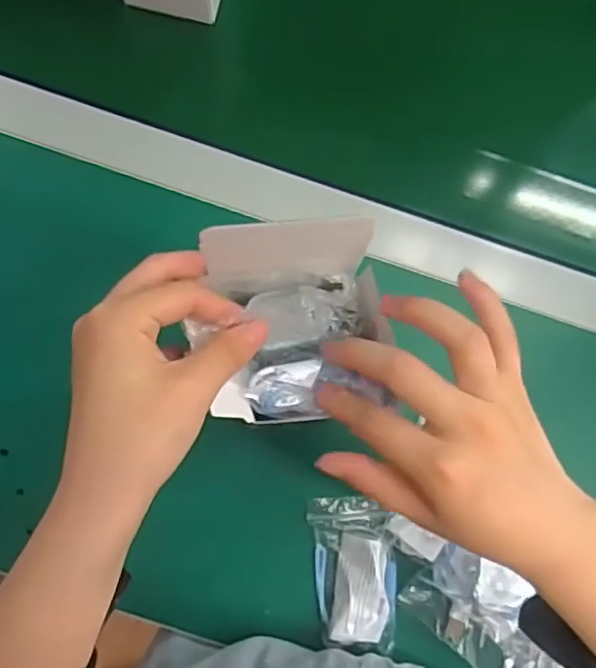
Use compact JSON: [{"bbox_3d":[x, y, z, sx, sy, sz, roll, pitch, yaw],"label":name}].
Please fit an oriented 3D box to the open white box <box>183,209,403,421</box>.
[{"bbox_3d":[-0.001,-0.001,0.290,0.088,0.081,0.079,-5,85,-3],"label":"open white box"}]

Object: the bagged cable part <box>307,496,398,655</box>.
[{"bbox_3d":[0.041,0.168,0.454,0.056,0.023,0.104,-6,85,-3],"label":"bagged cable part"}]

